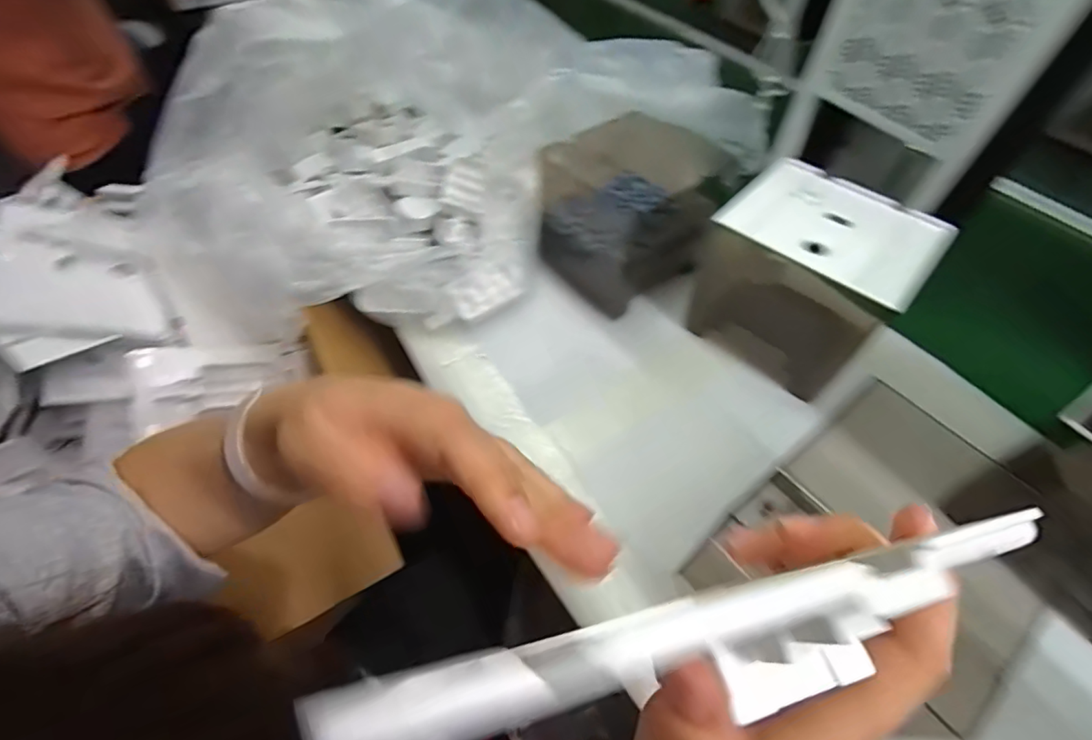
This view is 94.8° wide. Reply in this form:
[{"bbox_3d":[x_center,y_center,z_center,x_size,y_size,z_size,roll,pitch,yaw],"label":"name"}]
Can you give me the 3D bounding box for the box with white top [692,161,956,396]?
[{"bbox_3d":[0.241,-0.091,0.493,0.178,0.146,0.130,38,56,23],"label":"box with white top"}]

